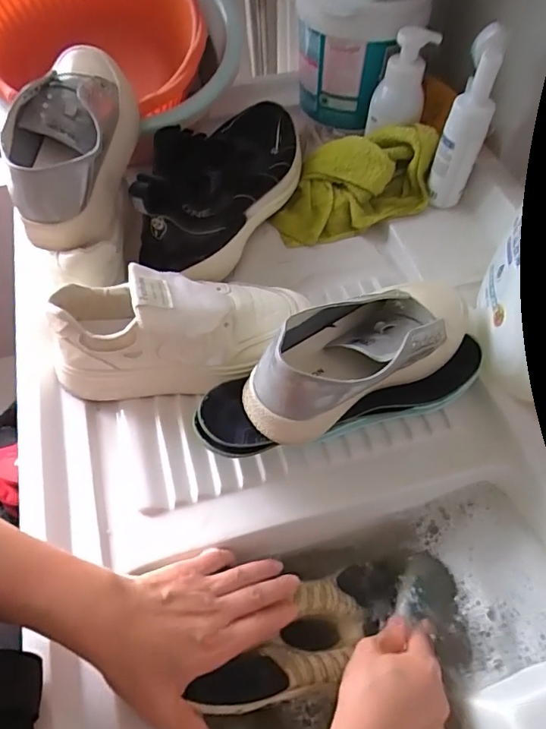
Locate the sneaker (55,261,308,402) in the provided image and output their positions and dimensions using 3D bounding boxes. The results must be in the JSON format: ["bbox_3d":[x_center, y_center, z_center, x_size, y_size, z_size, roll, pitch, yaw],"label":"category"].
[{"bbox_3d":[-0.093,-0.036,0.471,0.237,0.113,0.090,-10,58,-7],"label":"sneaker"}]

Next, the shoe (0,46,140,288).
[{"bbox_3d":[-0.204,-0.220,0.508,0.098,0.121,0.269,-2,71,-2],"label":"shoe"}]

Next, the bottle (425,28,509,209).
[{"bbox_3d":[0.223,-0.273,0.570,0.047,0.189,0.040,21,59,12],"label":"bottle"}]

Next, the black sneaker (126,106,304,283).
[{"bbox_3d":[-0.060,-0.238,0.594,0.123,0.112,0.298,26,61,15],"label":"black sneaker"}]

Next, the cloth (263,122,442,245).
[{"bbox_3d":[0.097,-0.243,0.639,0.205,0.086,0.127,-14,59,-10],"label":"cloth"}]

